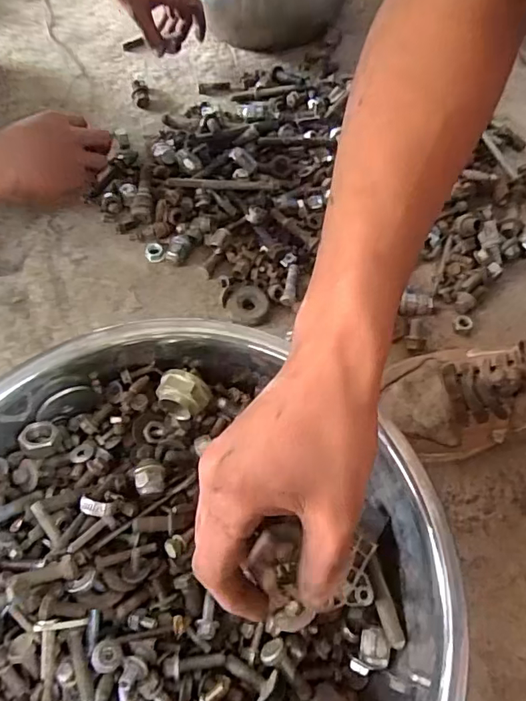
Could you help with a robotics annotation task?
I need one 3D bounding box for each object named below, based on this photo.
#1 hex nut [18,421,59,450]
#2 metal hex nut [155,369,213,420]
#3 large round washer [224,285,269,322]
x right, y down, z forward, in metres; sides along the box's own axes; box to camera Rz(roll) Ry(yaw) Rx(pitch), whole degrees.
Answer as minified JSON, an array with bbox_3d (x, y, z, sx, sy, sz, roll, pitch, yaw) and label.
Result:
[{"bbox_3d":[-0.166,0.062,0.374,0.026,0.006,0.025,-25,50,-28],"label":"hex nut"},{"bbox_3d":[-0.061,0.037,0.392,0.038,0.039,0.026,20,62,6],"label":"metal hex nut"},{"bbox_3d":[-0.017,-0.049,0.530,0.043,0.009,0.038,-8,75,-7],"label":"large round washer"}]

